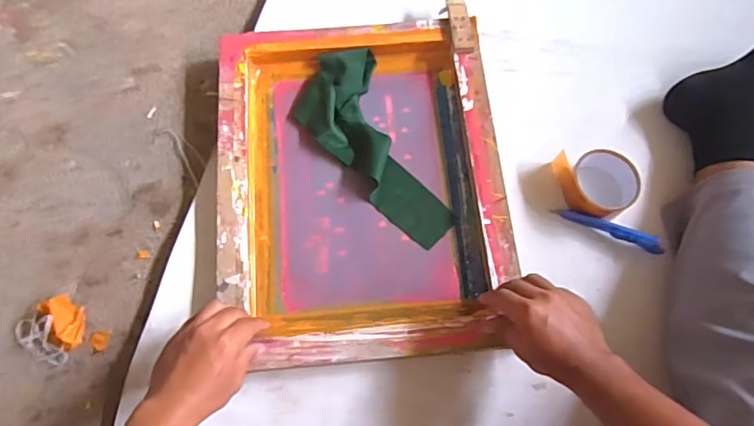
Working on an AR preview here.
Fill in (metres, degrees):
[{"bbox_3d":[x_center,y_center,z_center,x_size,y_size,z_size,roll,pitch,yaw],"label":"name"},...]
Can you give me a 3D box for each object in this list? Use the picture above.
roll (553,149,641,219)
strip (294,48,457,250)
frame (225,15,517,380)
[{"bbox_3d":[0.292,-0.040,0.683,0.094,0.040,0.089,0,70,0],"label":"roll"},{"bbox_3d":[-0.009,-0.085,0.708,0.131,0.049,0.288,-22,74,-10],"label":"strip"},{"bbox_3d":[-0.022,-0.045,0.687,0.366,0.060,0.458,-4,72,-4],"label":"frame"}]

